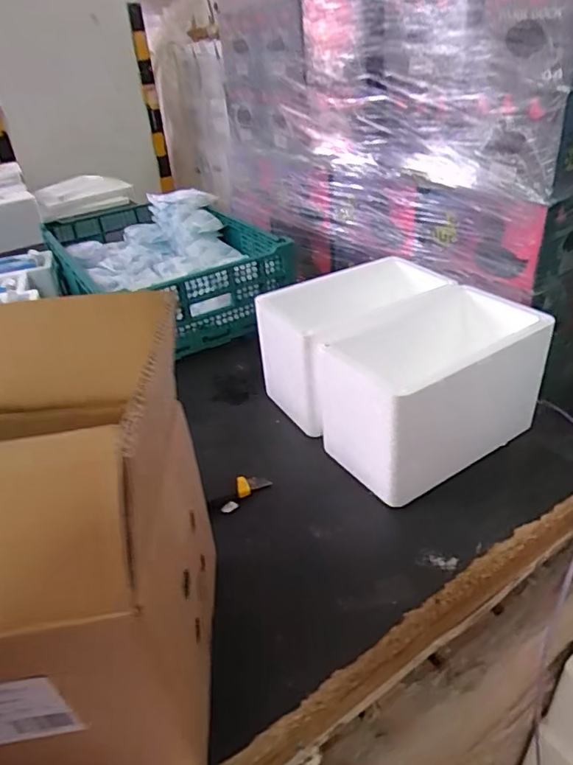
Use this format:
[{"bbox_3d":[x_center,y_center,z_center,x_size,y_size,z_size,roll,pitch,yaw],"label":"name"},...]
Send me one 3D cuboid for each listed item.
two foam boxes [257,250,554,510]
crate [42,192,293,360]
[{"bbox_3d":[0.155,-0.030,0.813,0.279,0.171,0.342,-24,36,-25],"label":"two foam boxes"},{"bbox_3d":[-0.310,-0.290,1.288,0.421,0.168,0.649,-21,35,-22],"label":"crate"}]

